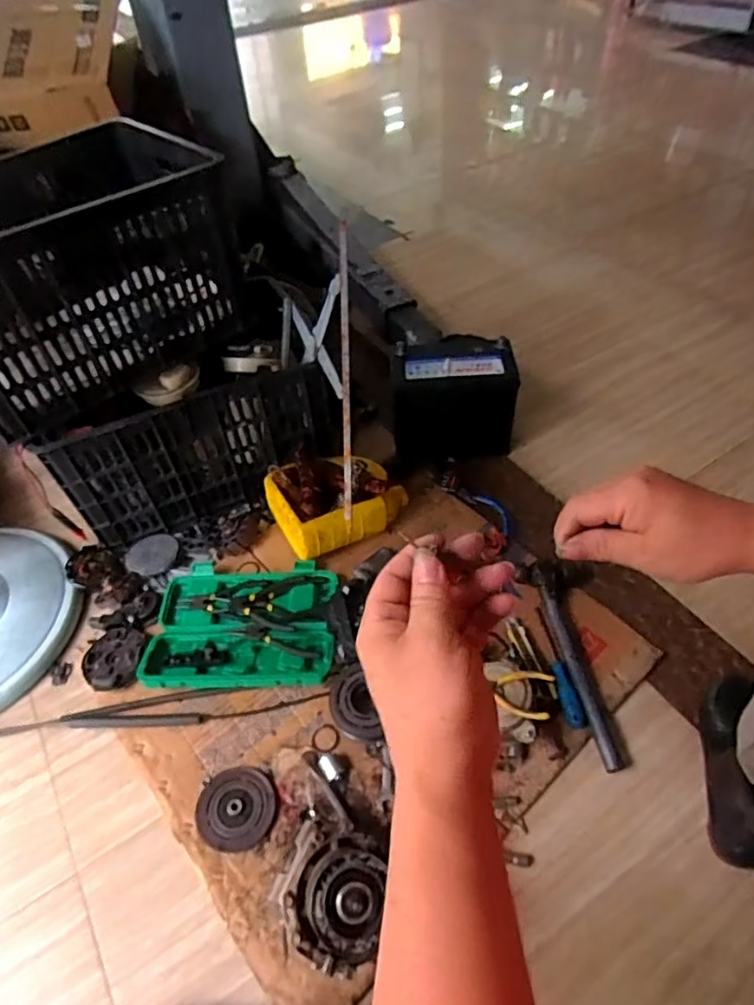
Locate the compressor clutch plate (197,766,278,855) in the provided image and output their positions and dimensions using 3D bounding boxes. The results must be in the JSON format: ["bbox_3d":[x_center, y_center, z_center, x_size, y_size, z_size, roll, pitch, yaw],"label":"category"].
[{"bbox_3d":[-0.191,0.415,0.813,0.107,0.014,0.105,-2,50,3],"label":"compressor clutch plate"}]

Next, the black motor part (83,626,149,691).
[{"bbox_3d":[-0.425,0.249,0.958,0.107,0.024,0.102,-2,50,3],"label":"black motor part"}]

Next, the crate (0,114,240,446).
[{"bbox_3d":[-0.508,-0.390,0.997,0.480,0.283,0.321,-36,56,-23],"label":"crate"}]

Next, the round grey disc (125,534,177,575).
[{"bbox_3d":[-0.415,0.094,1.101,0.095,0.016,0.088,-2,50,3],"label":"round grey disc"}]

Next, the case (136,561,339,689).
[{"bbox_3d":[-0.217,0.196,0.979,0.300,0.034,0.228,-1,50,4],"label":"case"}]

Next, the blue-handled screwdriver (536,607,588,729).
[{"bbox_3d":[0.276,0.244,0.907,0.029,0.022,0.195,-6,50,-1],"label":"blue-handled screwdriver"}]

